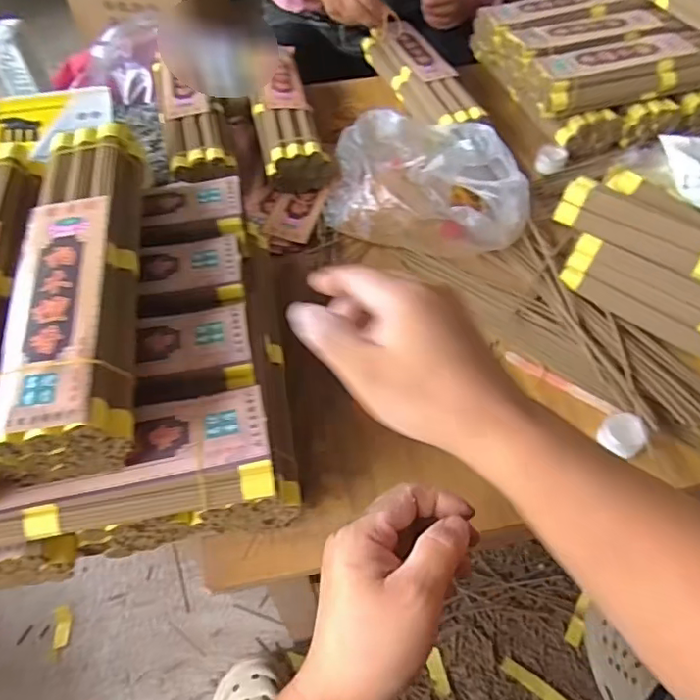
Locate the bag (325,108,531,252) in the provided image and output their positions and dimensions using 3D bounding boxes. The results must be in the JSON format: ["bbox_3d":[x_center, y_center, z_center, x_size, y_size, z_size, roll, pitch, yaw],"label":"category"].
[{"bbox_3d":[0.095,-0.209,0.684,0.238,0.076,0.175,5,53,6],"label":"bag"}]

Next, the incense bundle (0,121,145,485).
[{"bbox_3d":[-0.202,-0.060,0.431,0.076,0.051,0.317,-9,52,-5],"label":"incense bundle"}]

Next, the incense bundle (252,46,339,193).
[{"bbox_3d":[-0.094,-0.338,0.804,0.088,0.053,0.321,-11,53,-7],"label":"incense bundle"}]

